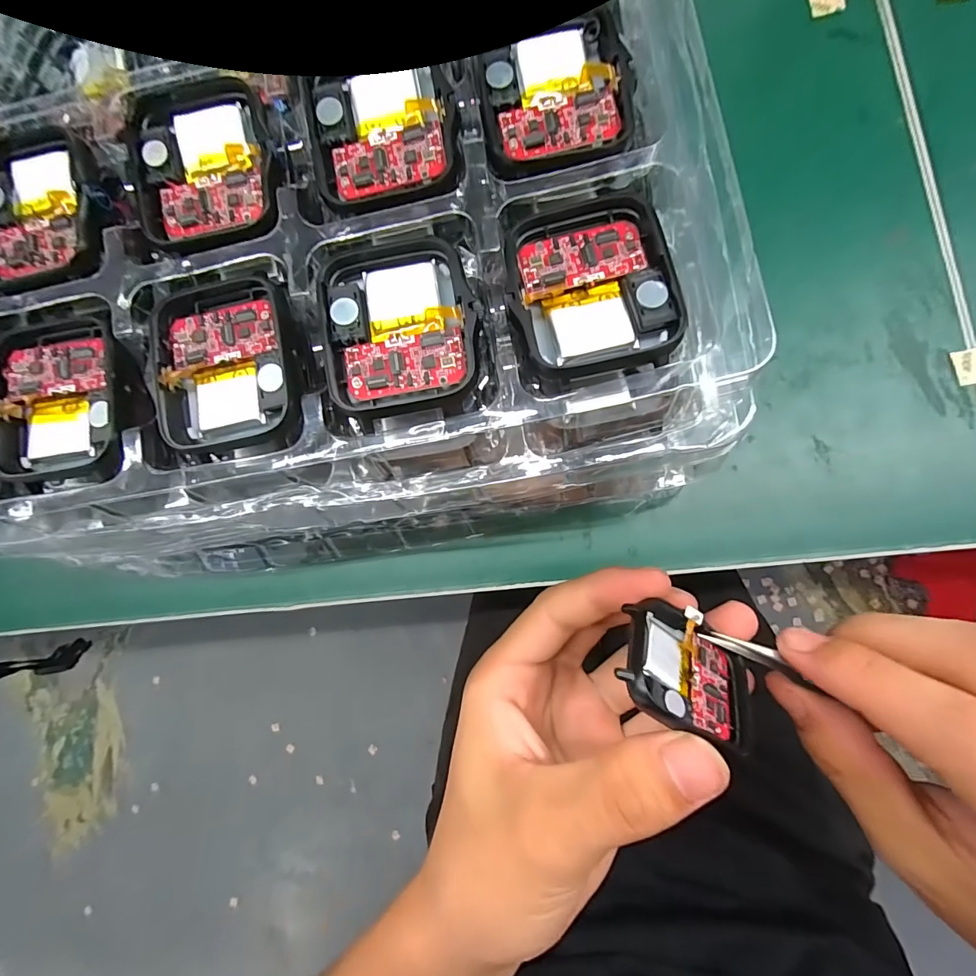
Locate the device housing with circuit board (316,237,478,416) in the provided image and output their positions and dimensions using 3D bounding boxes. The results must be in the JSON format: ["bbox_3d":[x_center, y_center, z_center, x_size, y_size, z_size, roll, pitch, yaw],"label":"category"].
[{"bbox_3d":[-0.022,-0.042,0.111,0.037,0.008,0.044,-10,82,5],"label":"device housing with circuit board"}]

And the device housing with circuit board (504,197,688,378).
[{"bbox_3d":[0.025,-0.050,0.107,0.038,0.007,0.044,-7,83,5],"label":"device housing with circuit board"}]

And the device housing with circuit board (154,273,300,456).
[{"bbox_3d":[-0.067,-0.032,0.117,0.038,0.008,0.046,-11,82,4],"label":"device housing with circuit board"}]

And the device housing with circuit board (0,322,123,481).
[{"bbox_3d":[-0.115,-0.025,0.122,0.038,0.010,0.043,-4,83,5],"label":"device housing with circuit board"}]

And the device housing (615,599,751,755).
[{"bbox_3d":[0.064,0.058,0.138,0.049,0.005,0.035,29,52,-11],"label":"device housing"}]

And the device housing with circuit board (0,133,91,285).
[{"bbox_3d":[-0.130,-0.081,0.125,0.041,0.007,0.044,-7,82,5],"label":"device housing with circuit board"}]

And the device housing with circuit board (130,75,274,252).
[{"bbox_3d":[-0.076,-0.089,0.119,0.037,0.007,0.046,-11,82,4],"label":"device housing with circuit board"}]

